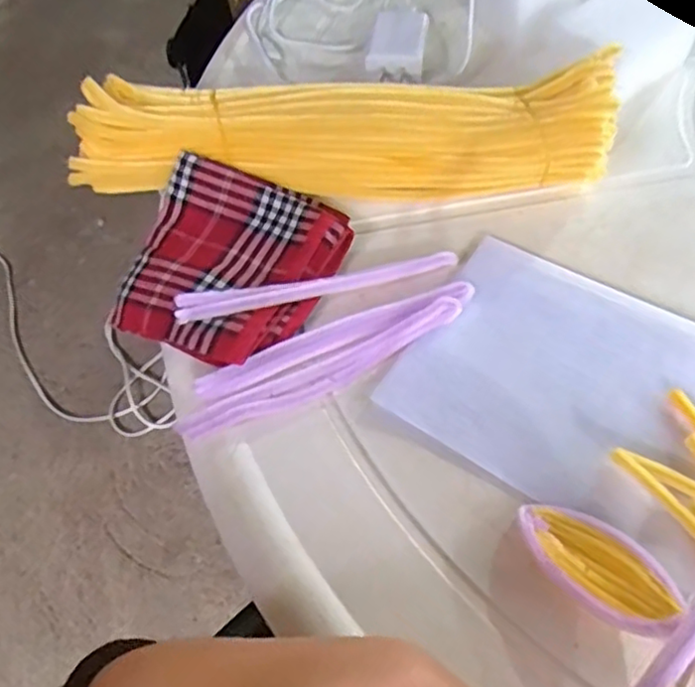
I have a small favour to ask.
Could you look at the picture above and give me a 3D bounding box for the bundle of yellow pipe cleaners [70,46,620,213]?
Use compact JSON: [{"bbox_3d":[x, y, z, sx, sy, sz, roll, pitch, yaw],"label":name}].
[{"bbox_3d":[-0.005,-0.117,0.363,0.298,0.050,0.057,0,59,4],"label":"bundle of yellow pipe cleaners"}]

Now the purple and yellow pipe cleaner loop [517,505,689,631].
[{"bbox_3d":[0.099,0.087,0.256,0.064,0.017,0.034,35,67,22],"label":"purple and yellow pipe cleaner loop"}]

